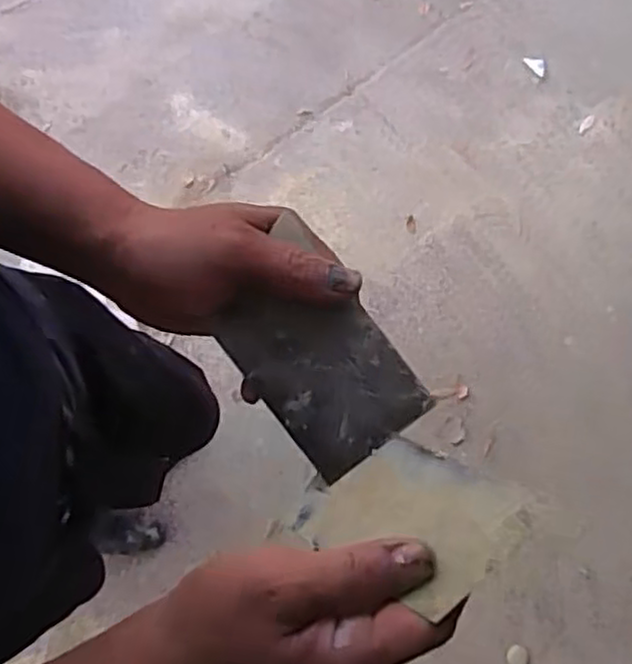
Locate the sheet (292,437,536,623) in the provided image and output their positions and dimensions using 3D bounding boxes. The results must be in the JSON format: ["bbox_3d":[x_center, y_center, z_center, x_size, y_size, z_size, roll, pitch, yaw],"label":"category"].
[{"bbox_3d":[0.042,0.089,0.358,0.112,0.005,0.068,15,60,48],"label":"sheet"}]

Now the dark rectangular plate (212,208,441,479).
[{"bbox_3d":[-0.002,0.010,0.393,0.074,0.008,0.127,-36,93,-1],"label":"dark rectangular plate"}]

